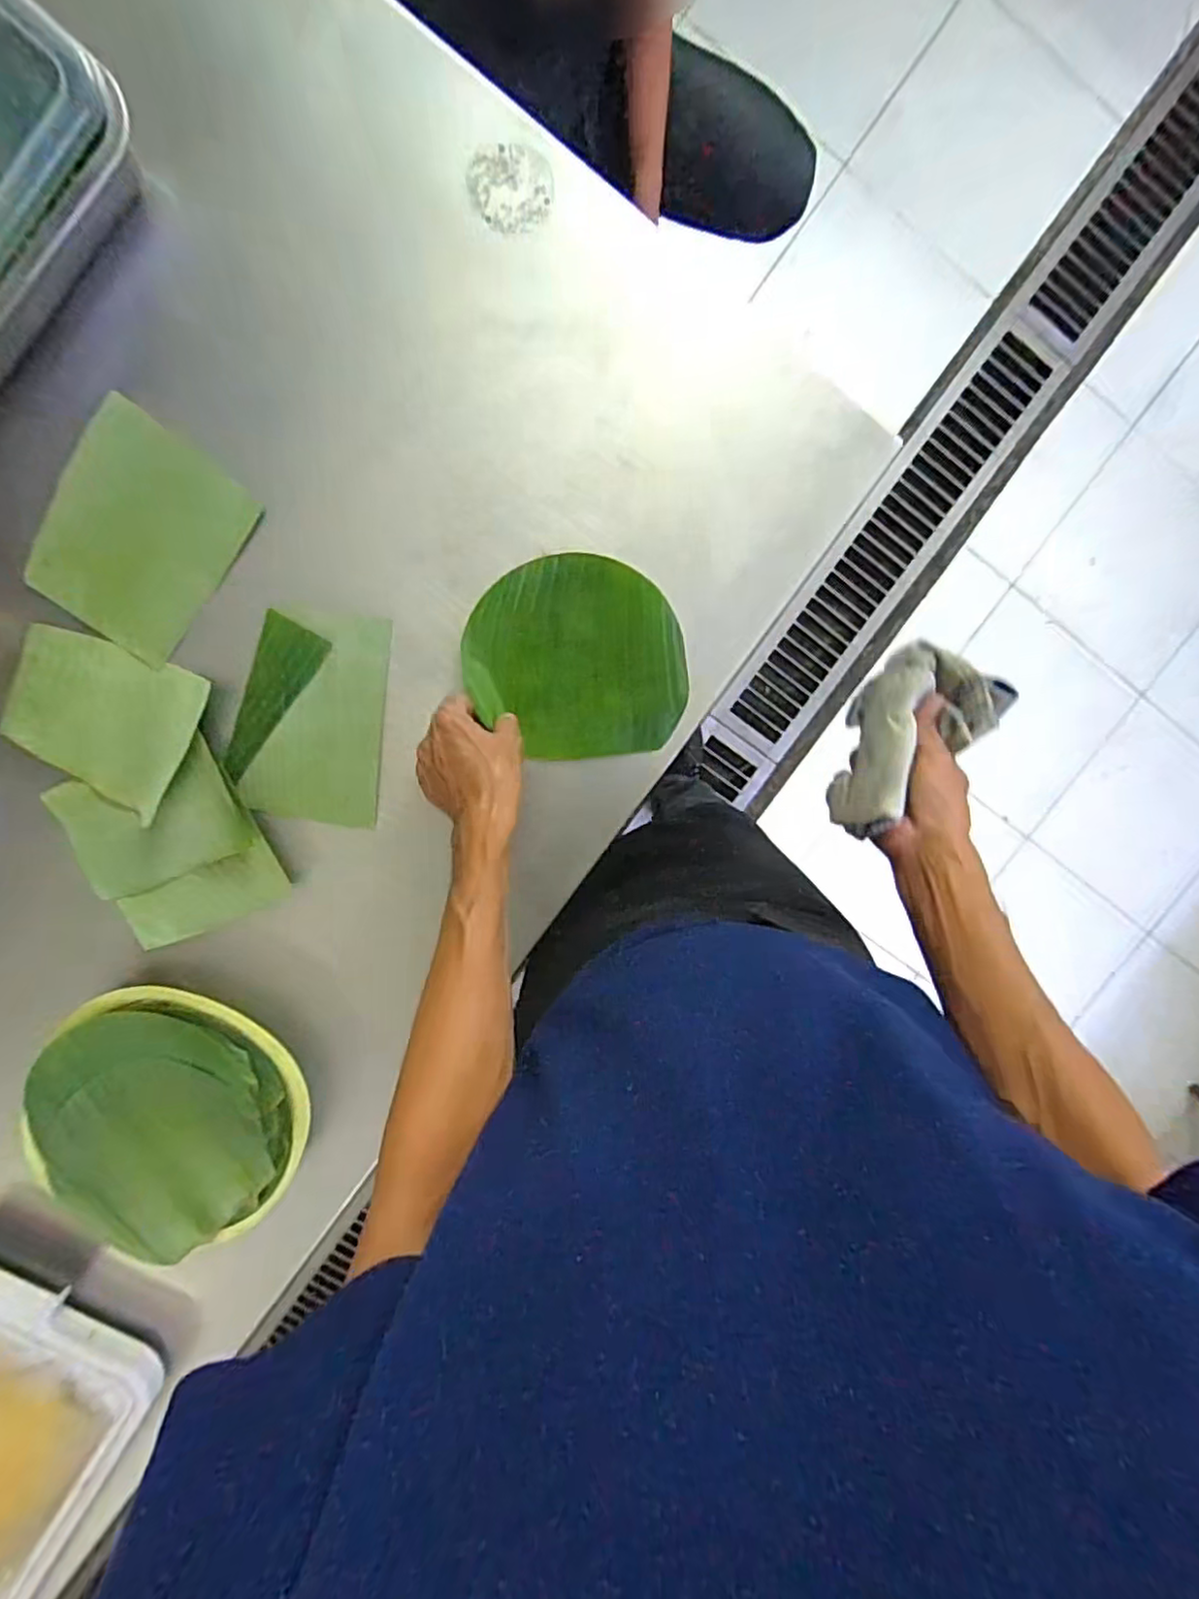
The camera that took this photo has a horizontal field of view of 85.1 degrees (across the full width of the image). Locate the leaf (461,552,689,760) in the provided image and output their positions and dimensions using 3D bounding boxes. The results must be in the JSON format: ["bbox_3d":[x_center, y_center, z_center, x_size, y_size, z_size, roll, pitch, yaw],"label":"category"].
[{"bbox_3d":[-0.020,-0.120,0.565,0.184,0.010,0.167,-7,99,-3],"label":"leaf"}]

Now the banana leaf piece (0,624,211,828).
[{"bbox_3d":[-0.411,-0.062,0.538,0.138,0.020,0.127,21,97,-6],"label":"banana leaf piece"}]

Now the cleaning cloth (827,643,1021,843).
[{"bbox_3d":[0.238,-0.051,0.506,0.160,0.080,0.082,-43,99,3],"label":"cleaning cloth"}]

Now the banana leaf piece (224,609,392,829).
[{"bbox_3d":[-0.248,-0.070,0.562,0.119,0.014,0.175,7,98,-5],"label":"banana leaf piece"}]

